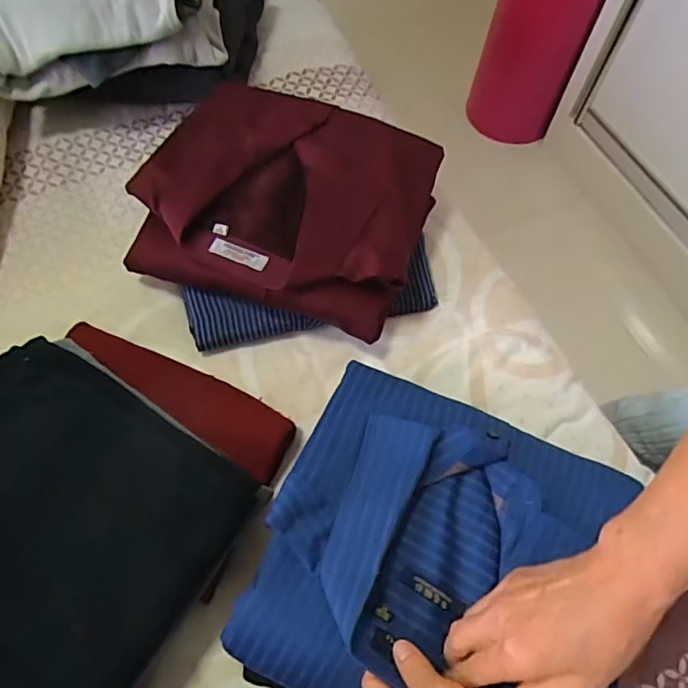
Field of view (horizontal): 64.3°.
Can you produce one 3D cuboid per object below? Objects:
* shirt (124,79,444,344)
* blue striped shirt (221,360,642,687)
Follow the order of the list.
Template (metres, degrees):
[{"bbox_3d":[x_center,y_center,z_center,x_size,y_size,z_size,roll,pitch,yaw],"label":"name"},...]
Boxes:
[{"bbox_3d":[-0.058,-0.171,0.593,0.293,0.045,0.260,17,65,6],"label":"shirt"},{"bbox_3d":[0.085,0.163,0.430,0.275,0.061,0.261,21,67,9],"label":"blue striped shirt"}]

